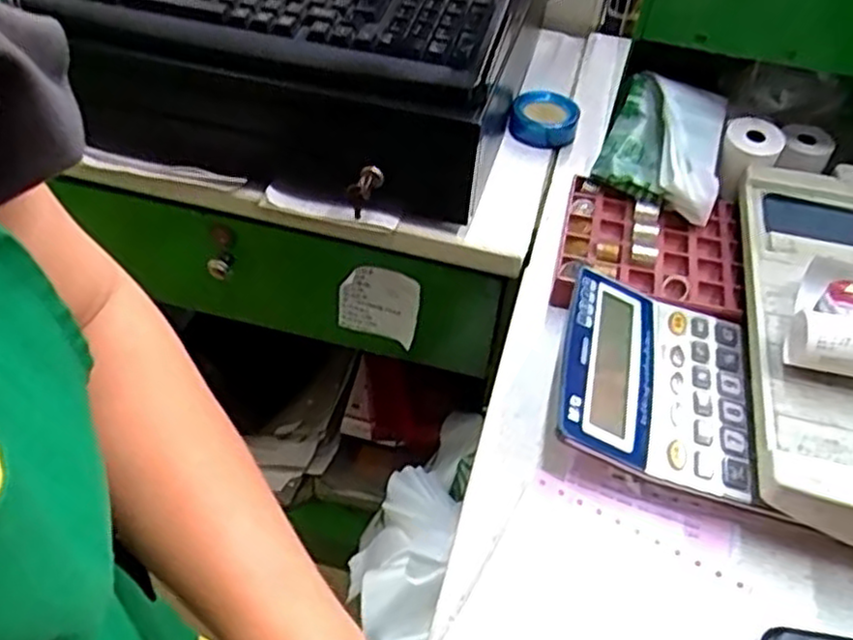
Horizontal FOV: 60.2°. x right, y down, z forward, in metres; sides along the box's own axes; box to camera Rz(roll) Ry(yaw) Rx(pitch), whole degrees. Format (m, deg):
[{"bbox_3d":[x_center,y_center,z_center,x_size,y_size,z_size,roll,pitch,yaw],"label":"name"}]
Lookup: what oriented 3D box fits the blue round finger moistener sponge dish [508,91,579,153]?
[{"bbox_3d":[0.120,-0.206,0.756,0.067,0.031,0.068,12,48,7],"label":"blue round finger moistener sponge dish"}]

